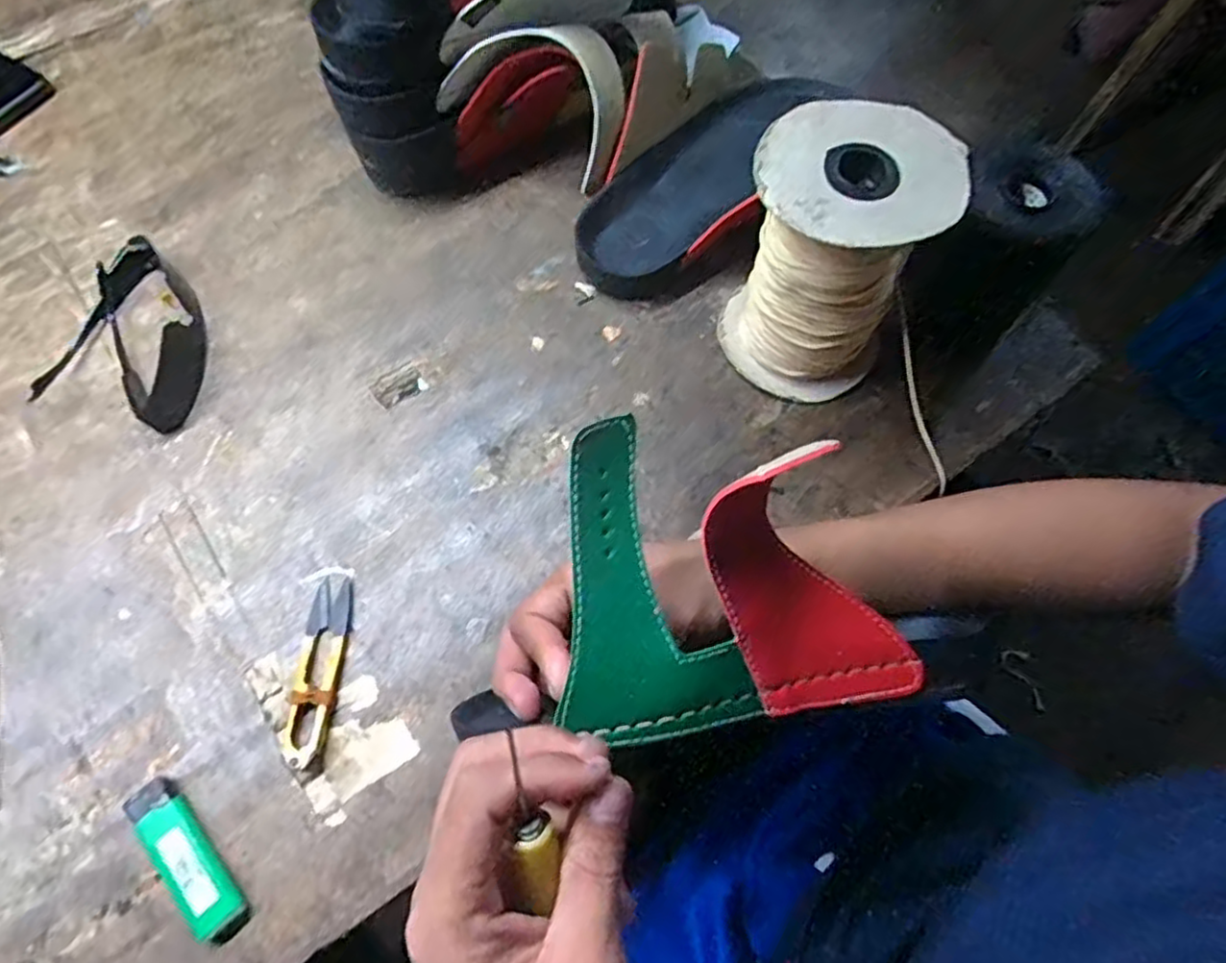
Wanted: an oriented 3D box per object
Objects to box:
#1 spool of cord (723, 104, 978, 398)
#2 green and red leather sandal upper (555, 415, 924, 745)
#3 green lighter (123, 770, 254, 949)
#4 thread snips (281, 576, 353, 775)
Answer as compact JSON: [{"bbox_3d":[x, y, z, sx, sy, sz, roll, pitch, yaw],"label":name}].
[{"bbox_3d":[0.124,-0.127,0.414,0.099,0.152,0.093,0,67,0],"label":"spool of cord"},{"bbox_3d":[0.056,0.043,0.293,0.145,0.062,0.115,0,67,-1],"label":"green and red leather sandal upper"},{"bbox_3d":[-0.215,0.188,0.349,0.087,0.014,0.026,42,73,15],"label":"green lighter"},{"bbox_3d":[-0.163,0.103,0.387,0.023,0.012,0.100,1,67,0],"label":"thread snips"}]

